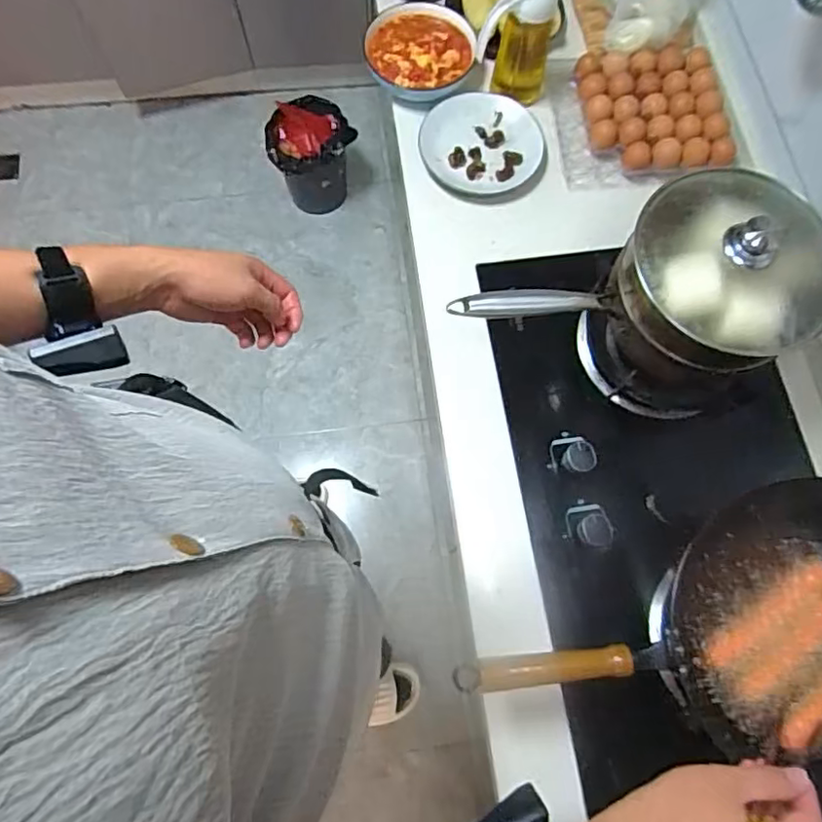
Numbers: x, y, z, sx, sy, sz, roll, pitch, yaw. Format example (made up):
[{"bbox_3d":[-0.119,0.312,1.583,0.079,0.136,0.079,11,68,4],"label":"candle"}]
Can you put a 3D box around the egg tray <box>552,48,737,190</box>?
[{"bbox_3d":[0.398,-0.511,1.015,0.264,0.052,0.264,0,72,-1],"label":"egg tray"}]

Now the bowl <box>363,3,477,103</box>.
[{"bbox_3d":[0.018,-0.656,1.060,0.190,0.040,0.207,0,72,-1],"label":"bowl"}]

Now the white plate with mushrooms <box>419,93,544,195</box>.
[{"bbox_3d":[0.121,-0.463,1.007,0.202,0.028,0.186,0,72,-1],"label":"white plate with mushrooms"}]

